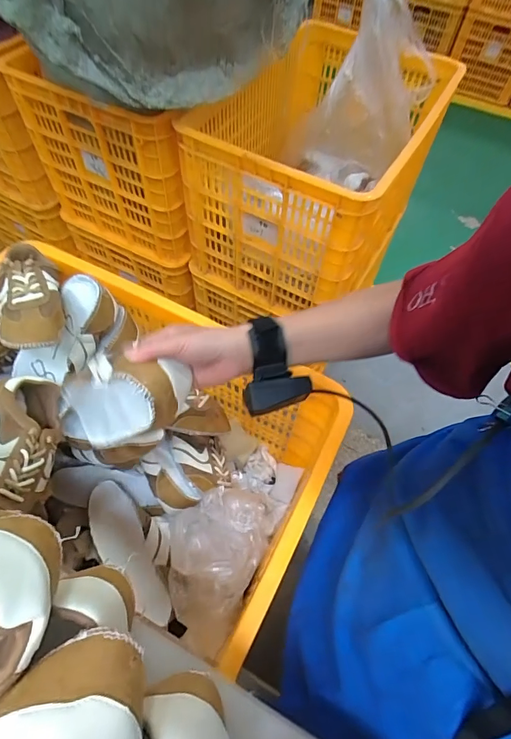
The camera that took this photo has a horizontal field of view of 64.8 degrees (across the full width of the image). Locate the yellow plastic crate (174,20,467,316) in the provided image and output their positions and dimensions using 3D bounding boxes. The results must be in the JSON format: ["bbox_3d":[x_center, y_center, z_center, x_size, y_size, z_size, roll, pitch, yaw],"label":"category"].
[{"bbox_3d":[0.164,-0.522,0.998,0.439,0.396,0.682,28,62,13],"label":"yellow plastic crate"}]

